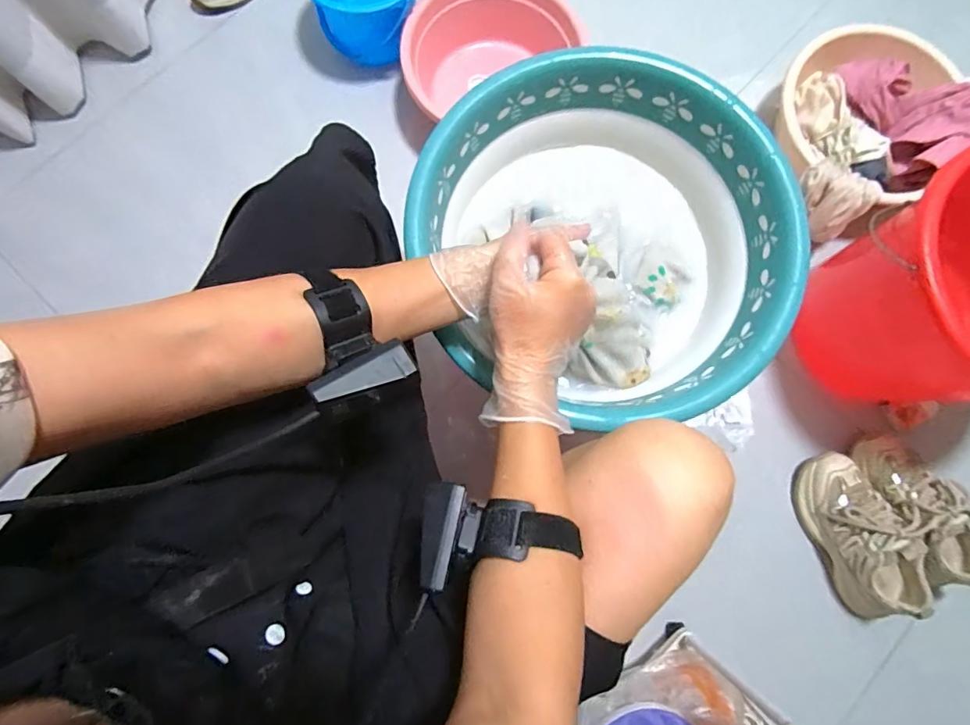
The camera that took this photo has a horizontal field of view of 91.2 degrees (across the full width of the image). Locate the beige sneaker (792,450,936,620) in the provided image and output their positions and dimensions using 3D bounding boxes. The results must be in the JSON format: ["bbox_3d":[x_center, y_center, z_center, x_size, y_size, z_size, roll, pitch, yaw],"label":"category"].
[{"bbox_3d":[0.594,0.273,0.751,0.103,0.145,0.254,-24,81,-5],"label":"beige sneaker"}]

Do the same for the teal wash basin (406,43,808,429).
[{"bbox_3d":[0.117,-0.131,0.502,0.365,0.112,0.340,0,80,-1],"label":"teal wash basin"}]

